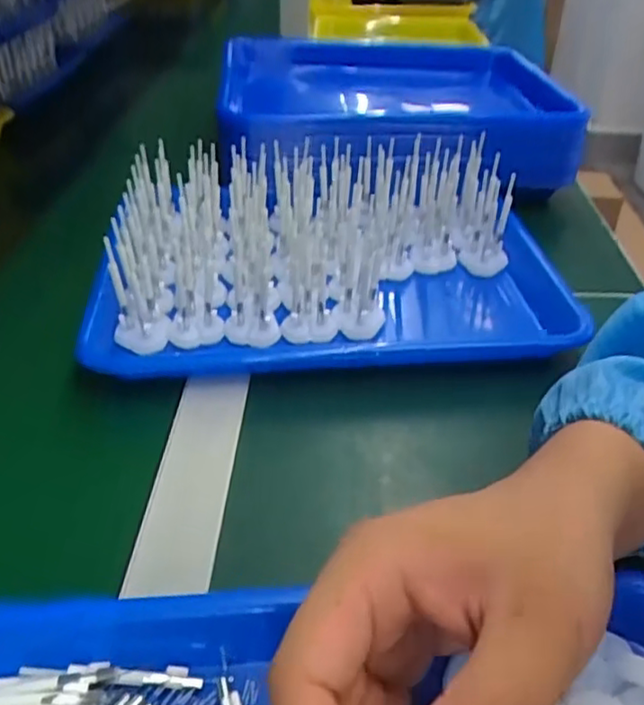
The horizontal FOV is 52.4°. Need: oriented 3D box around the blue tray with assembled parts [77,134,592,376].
[{"bbox_3d":[0.004,-0.081,0.495,0.324,0.079,0.253,-3,39,-5],"label":"blue tray with assembled parts"}]

